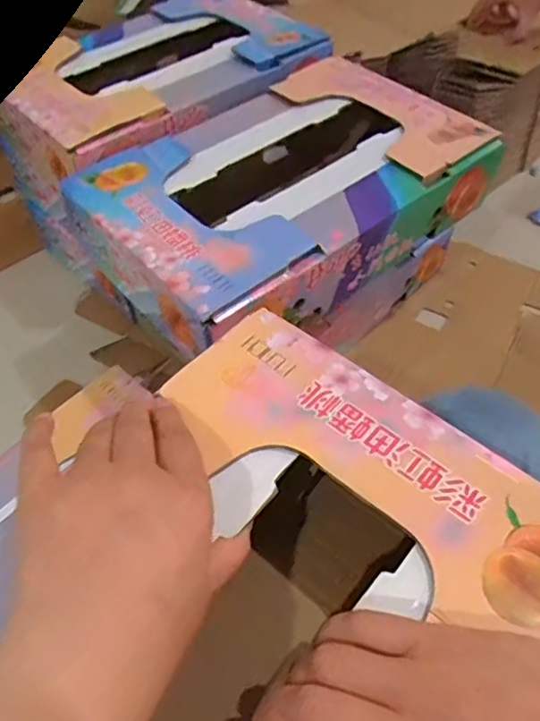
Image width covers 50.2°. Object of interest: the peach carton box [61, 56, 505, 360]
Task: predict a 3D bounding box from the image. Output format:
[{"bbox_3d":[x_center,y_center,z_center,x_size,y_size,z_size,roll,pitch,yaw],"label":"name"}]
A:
[{"bbox_3d":[0.007,-0.179,0.635,0.379,0.128,0.288,-35,58,-23],"label":"peach carton box"}]

